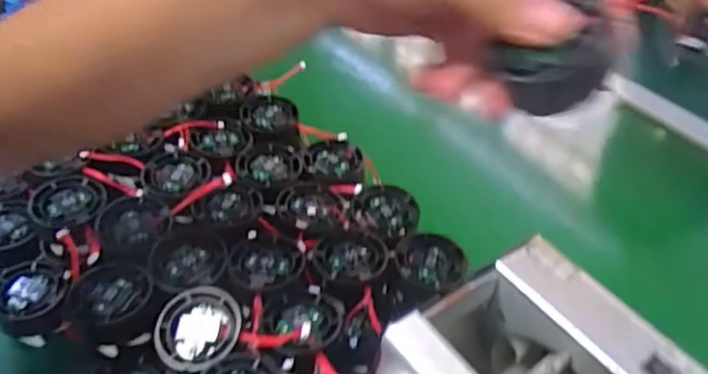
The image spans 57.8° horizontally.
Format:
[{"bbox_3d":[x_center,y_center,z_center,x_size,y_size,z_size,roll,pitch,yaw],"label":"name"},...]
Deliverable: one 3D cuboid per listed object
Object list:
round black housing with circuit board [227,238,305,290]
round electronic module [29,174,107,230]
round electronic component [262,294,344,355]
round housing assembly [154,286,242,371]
[{"bbox_3d":[-0.062,0.052,0.451,0.053,0.009,0.049,4,41,-3],"label":"round black housing with circuit board"},{"bbox_3d":[-0.213,0.011,0.477,0.052,0.009,0.049,4,41,-3],"label":"round electronic module"},{"bbox_3d":[-0.032,0.089,0.416,0.051,0.013,0.047,-7,43,-15],"label":"round electronic component"},{"bbox_3d":[-0.098,0.089,0.403,0.051,0.020,0.048,4,41,-3],"label":"round housing assembly"}]

